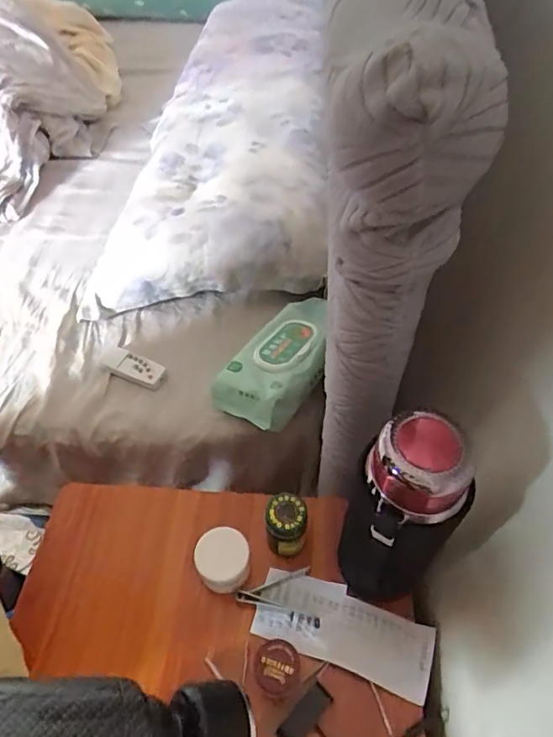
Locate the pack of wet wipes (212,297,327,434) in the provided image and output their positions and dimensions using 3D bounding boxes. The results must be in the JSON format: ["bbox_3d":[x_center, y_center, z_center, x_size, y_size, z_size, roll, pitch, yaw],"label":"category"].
[{"bbox_3d":[0.014,-0.021,0.690,0.123,0.049,0.222,25,54,21],"label":"pack of wet wipes"}]

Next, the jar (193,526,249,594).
[{"bbox_3d":[-0.054,0.200,0.513,0.053,0.047,0.057,-3,49,-1],"label":"jar"}]

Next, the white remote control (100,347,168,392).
[{"bbox_3d":[-0.209,-0.001,0.736,0.108,0.015,0.041,21,52,18],"label":"white remote control"}]

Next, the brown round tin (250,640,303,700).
[{"bbox_3d":[0.001,0.265,0.440,0.038,0.051,0.035,-1,49,1],"label":"brown round tin"}]

